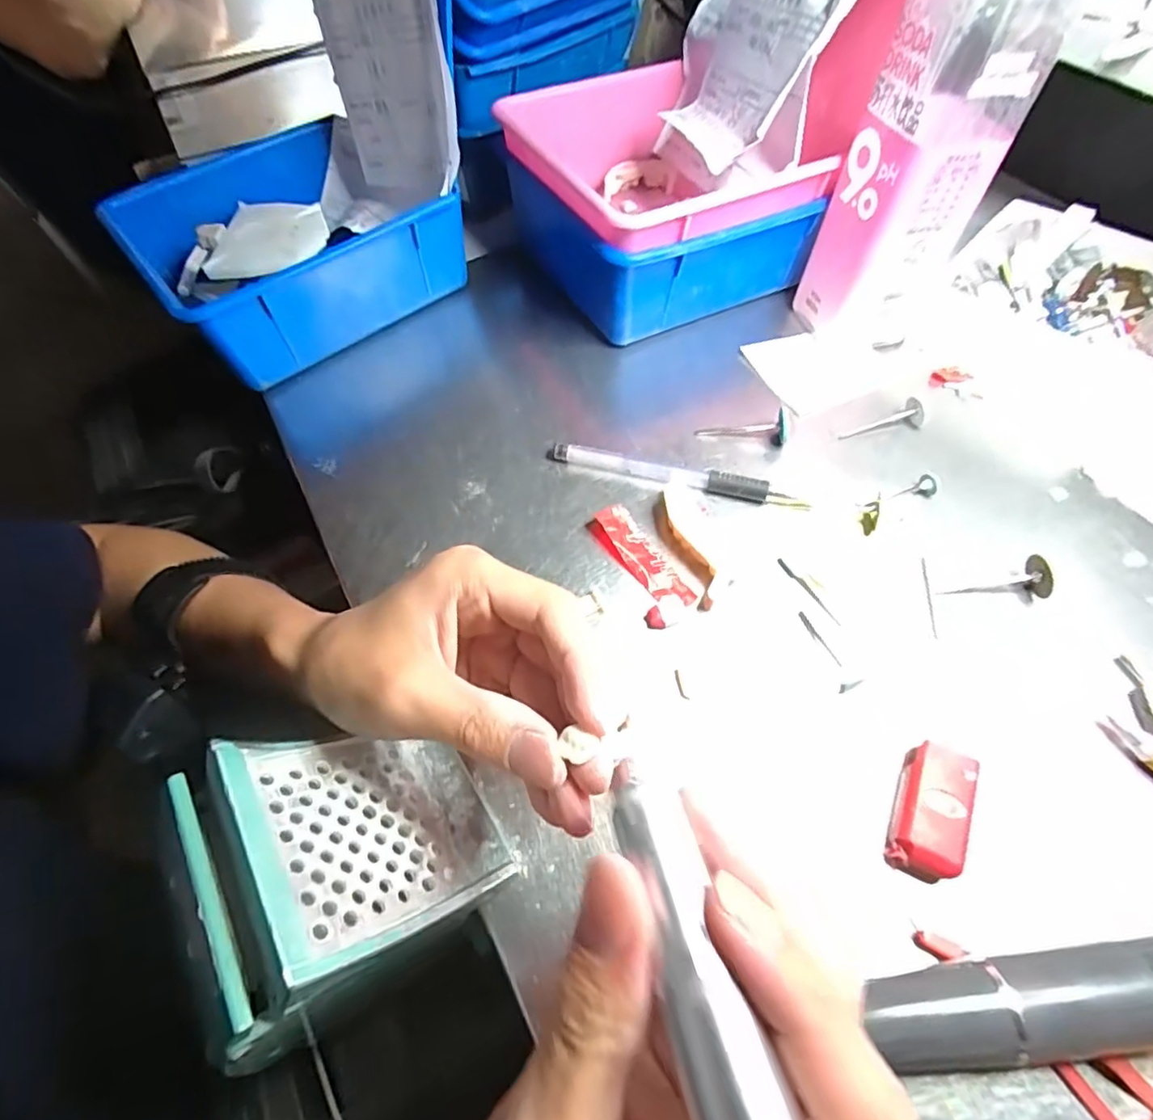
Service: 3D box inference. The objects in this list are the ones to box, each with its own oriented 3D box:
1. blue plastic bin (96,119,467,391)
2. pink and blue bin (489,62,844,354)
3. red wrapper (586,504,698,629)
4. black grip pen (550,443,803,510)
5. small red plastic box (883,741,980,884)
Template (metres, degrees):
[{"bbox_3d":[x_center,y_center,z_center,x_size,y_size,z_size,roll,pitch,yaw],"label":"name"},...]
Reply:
[{"bbox_3d":[-0.181,-0.197,0.386,0.164,0.067,0.163,-37,64,-19],"label":"blue plastic bin"},{"bbox_3d":[0.043,-0.220,0.380,0.139,0.085,0.160,-29,62,-15],"label":"pink and blue bin"},{"bbox_3d":[0.030,0.001,0.286,0.027,0.009,0.066,-27,61,-15],"label":"red wrapper"},{"bbox_3d":[0.050,-0.042,0.312,0.132,0.012,0.013,13,59,10],"label":"black grip pen"},{"bbox_3d":[0.128,0.092,0.224,0.025,0.019,0.044,20,61,13],"label":"small red plastic box"}]

